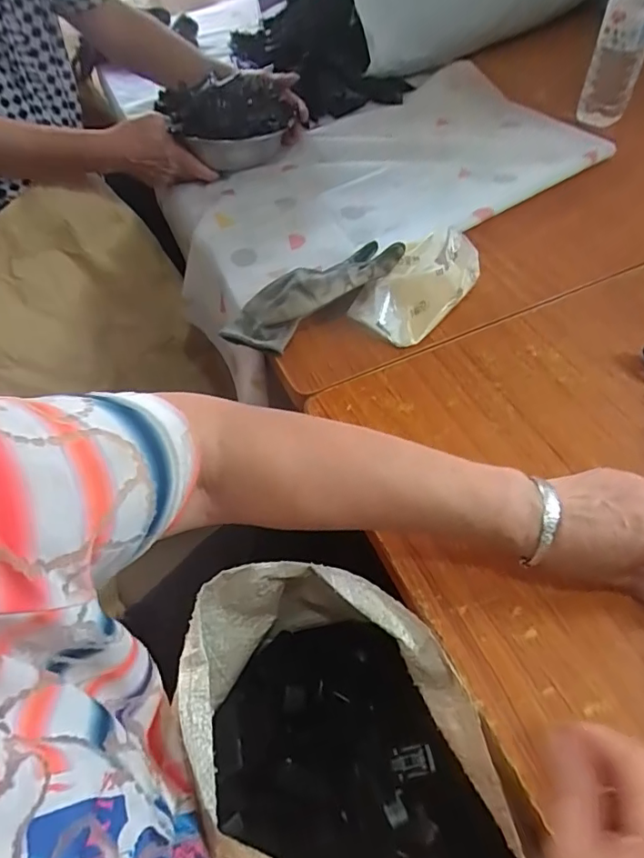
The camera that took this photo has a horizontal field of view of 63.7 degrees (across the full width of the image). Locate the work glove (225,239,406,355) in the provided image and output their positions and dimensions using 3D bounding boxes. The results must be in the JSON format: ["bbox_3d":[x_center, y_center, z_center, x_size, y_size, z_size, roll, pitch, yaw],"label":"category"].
[{"bbox_3d":[-0.011,-0.153,0.580,0.214,0.051,0.101,-28,56,3],"label":"work glove"}]

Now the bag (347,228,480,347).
[{"bbox_3d":[0.105,-0.157,0.564,0.135,0.067,0.079,-37,60,-20],"label":"bag"}]

